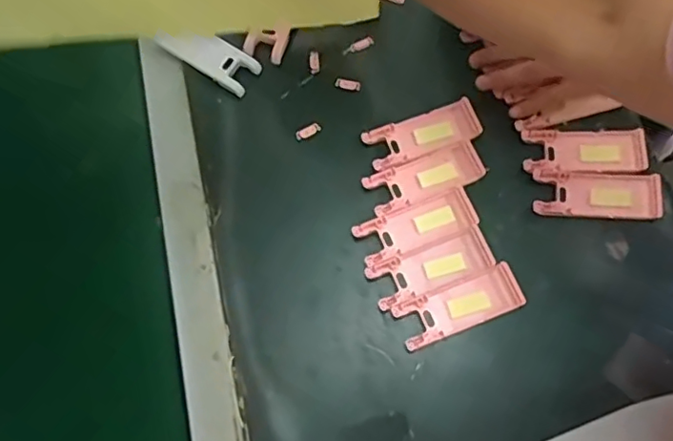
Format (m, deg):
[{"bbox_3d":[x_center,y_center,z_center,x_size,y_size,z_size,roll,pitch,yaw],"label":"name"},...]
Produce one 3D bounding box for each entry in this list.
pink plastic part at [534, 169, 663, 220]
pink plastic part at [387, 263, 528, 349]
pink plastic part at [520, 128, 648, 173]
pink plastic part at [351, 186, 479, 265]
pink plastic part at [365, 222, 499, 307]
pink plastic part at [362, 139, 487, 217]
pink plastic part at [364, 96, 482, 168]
[{"bbox_3d":[0.230,-0.024,0.519,0.105,0.011,0.039,5,71,3],"label":"pink plastic part"},{"bbox_3d":[0.103,0.072,0.500,0.105,0.007,0.041,-21,72,-6],"label":"pink plastic part"},{"bbox_3d":[0.223,-0.064,0.532,0.104,0.011,0.041,3,71,2],"label":"pink plastic part"},{"bbox_3d":[0.070,0.004,0.525,0.105,0.009,0.039,-19,72,-5],"label":"pink plastic part"},{"bbox_3d":[0.081,0.039,0.511,0.105,0.005,0.042,-20,72,-5],"label":"pink plastic part"},{"bbox_3d":[0.080,-0.040,0.536,0.106,0.005,0.040,-19,72,-5],"label":"pink plastic part"},{"bbox_3d":[0.080,-0.081,0.547,0.105,0.008,0.040,-17,72,-5],"label":"pink plastic part"}]

